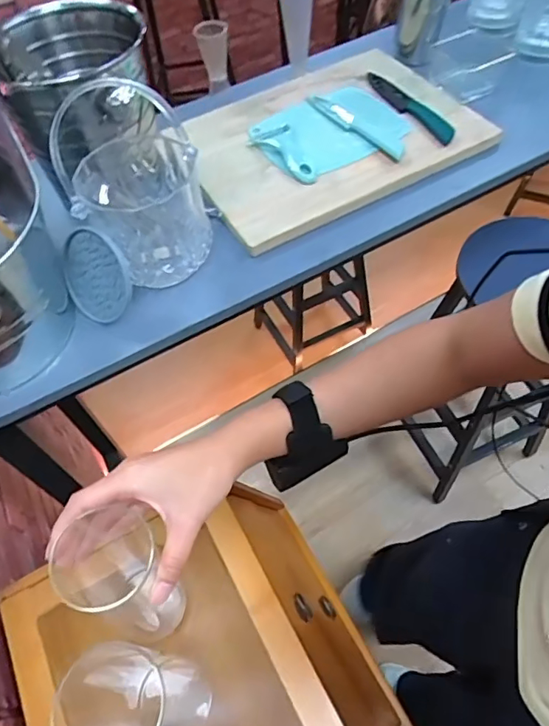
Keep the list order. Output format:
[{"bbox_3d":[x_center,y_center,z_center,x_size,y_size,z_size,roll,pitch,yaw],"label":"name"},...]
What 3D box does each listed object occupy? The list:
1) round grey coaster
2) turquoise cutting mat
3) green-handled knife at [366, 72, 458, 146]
[{"bbox_3d":[-0.185,-0.090,0.527,0.091,0.091,0.011,6,22,30],"label":"round grey coaster"},{"bbox_3d":[0.070,-0.314,0.682,0.189,0.012,0.152,-28,59,-16],"label":"turquoise cutting mat"},{"bbox_3d":[0.185,-0.352,0.697,0.034,0.015,0.189,-24,59,-11],"label":"green-handled knife"}]

